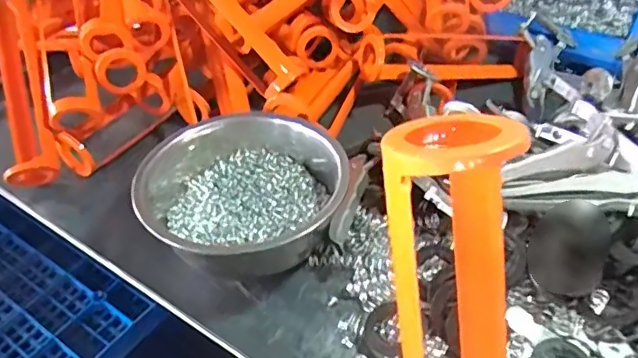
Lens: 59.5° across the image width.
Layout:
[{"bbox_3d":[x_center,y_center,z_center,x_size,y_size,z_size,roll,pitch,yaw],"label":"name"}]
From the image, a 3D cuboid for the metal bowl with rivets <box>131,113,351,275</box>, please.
[{"bbox_3d":[-0.069,0.006,0.524,0.172,0.081,0.166,-3,41,2],"label":"metal bowl with rivets"}]

